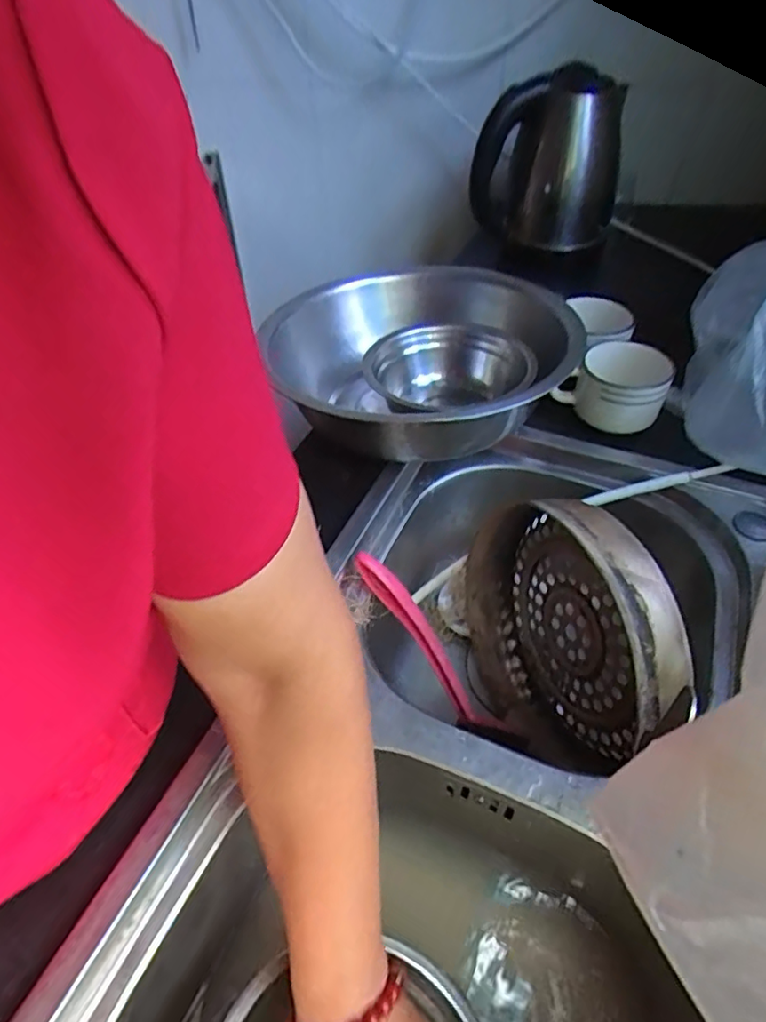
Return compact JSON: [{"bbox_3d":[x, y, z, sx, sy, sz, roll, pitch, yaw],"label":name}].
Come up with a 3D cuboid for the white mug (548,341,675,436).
[{"bbox_3d":[0.234,-0.124,0.589,0.098,0.057,0.083,33,55,29],"label":"white mug"}]

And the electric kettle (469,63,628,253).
[{"bbox_3d":[0.214,-0.470,0.800,0.178,0.198,0.158,7,47,9],"label":"electric kettle"}]

